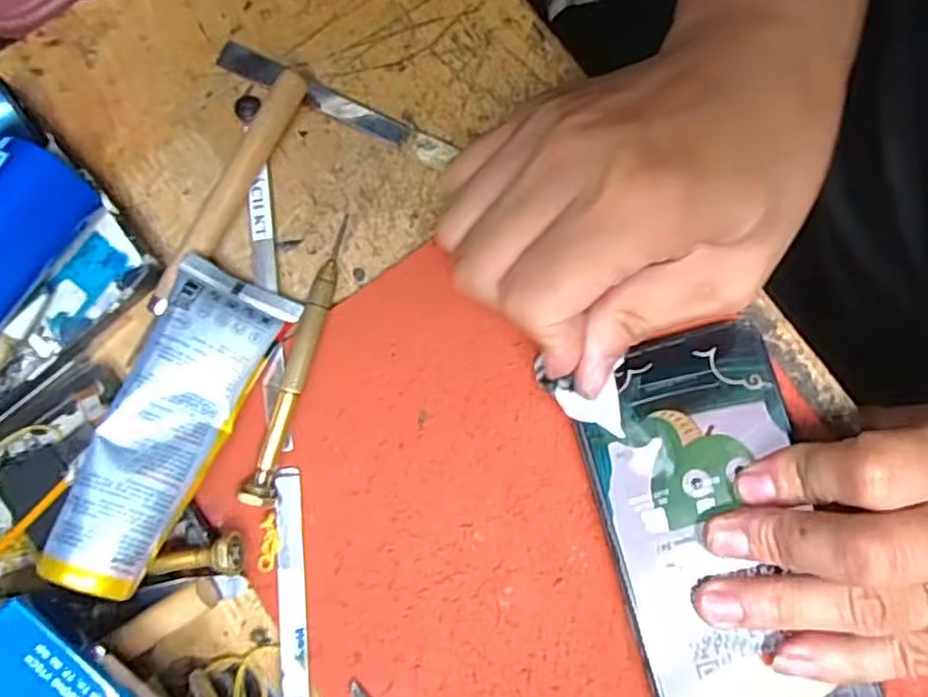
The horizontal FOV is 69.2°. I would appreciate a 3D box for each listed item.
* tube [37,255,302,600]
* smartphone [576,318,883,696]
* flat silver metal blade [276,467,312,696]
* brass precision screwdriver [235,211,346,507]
[{"bbox_3d":[-0.102,0.026,0.235,0.041,0.018,0.114,27,70,-18],"label":"tube"},{"bbox_3d":[0.089,0.072,0.233,0.075,0.009,0.155,-10,80,-3],"label":"smartphone"},{"bbox_3d":[-0.061,0.100,0.238,0.010,0.004,0.112,-4,82,1],"label":"flat silver metal blade"},{"bbox_3d":[-0.060,0.003,0.250,0.010,0.010,0.109,15,83,3],"label":"brass precision screwdriver"}]

